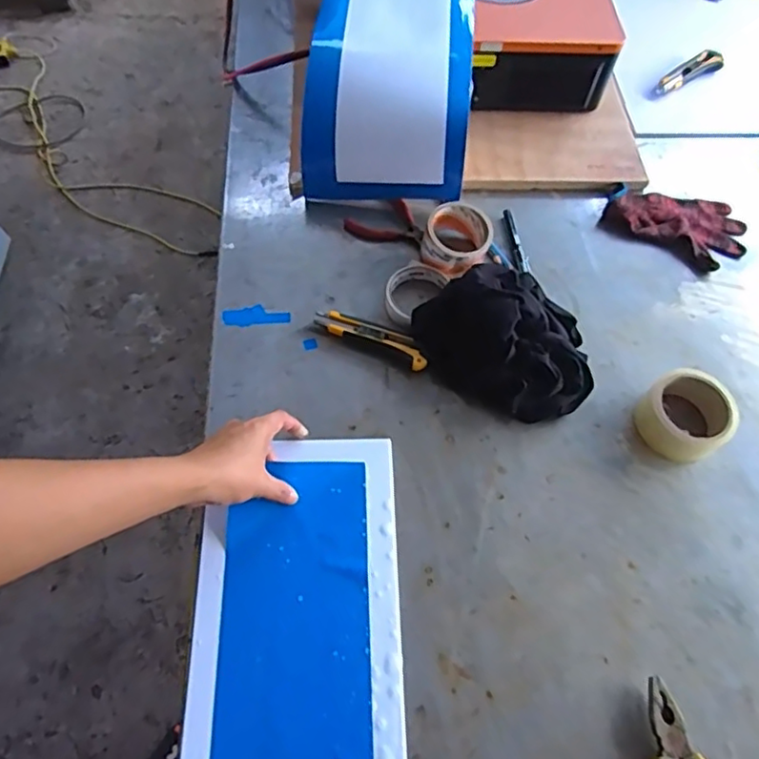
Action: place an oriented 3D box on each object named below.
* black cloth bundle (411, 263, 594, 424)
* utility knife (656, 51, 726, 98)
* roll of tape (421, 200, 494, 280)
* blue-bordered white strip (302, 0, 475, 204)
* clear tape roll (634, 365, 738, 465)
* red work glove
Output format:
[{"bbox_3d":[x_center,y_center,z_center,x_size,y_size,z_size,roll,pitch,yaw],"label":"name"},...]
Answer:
[{"bbox_3d":[0.155,-0.054,0.738,0.220,0.080,0.164,28,64,12],"label":"black cloth bundle"},{"bbox_3d":[0.518,-0.516,1.035,0.140,0.017,0.039,-31,67,-17],"label":"utility knife"},{"bbox_3d":[0.101,-0.179,0.818,0.087,0.052,0.100,18,63,7],"label":"roll of tape"},{"bbox_3d":[0.041,-0.664,0.954,0.225,0.074,0.843,6,75,1],"label":"blue-bordered white strip"},{"bbox_3d":[0.354,0.043,0.713,0.095,0.052,0.094,1,62,-2],"label":"clear tape roll"},{"bbox_3d":[0.425,-0.228,0.878,0.184,0.022,0.124,28,64,12],"label":"red work glove"}]

